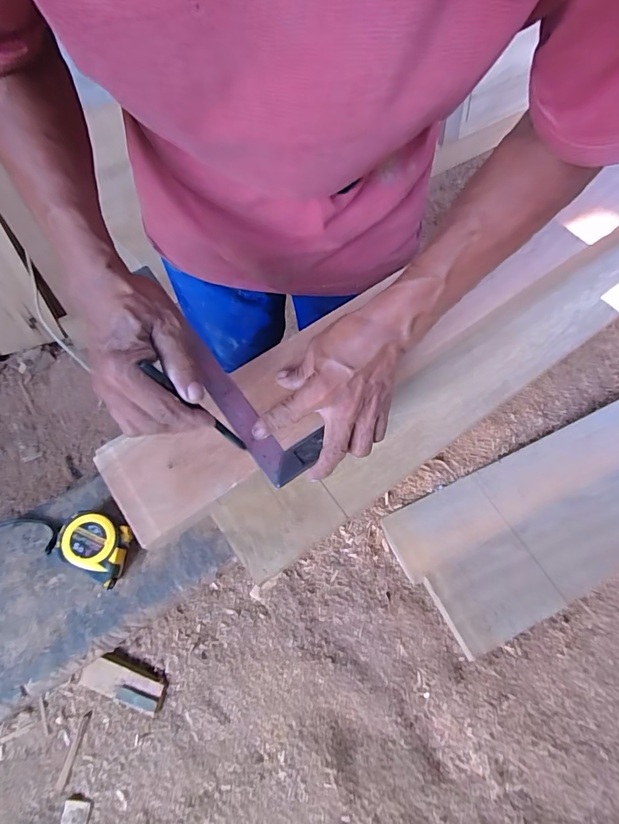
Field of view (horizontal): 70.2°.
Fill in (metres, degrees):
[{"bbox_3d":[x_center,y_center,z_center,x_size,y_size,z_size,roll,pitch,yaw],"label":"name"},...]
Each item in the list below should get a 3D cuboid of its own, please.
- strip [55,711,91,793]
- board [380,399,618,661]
[{"bbox_3d":[-0.322,0.463,0.601,0.013,0.004,0.116,22,90,9],"label":"strip"},{"bbox_3d":[0.520,0.064,0.655,0.820,0.021,0.201,-24,56,-11],"label":"board"}]

